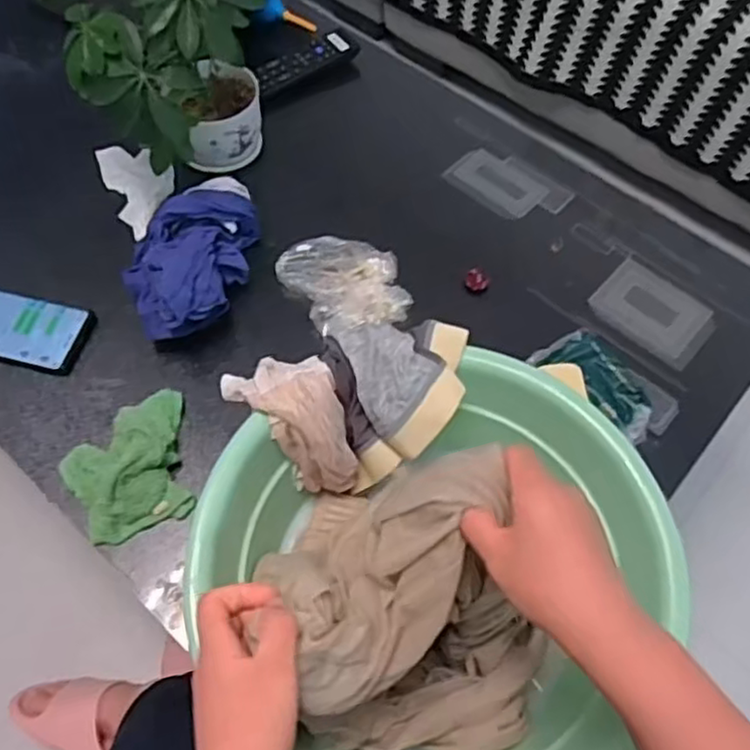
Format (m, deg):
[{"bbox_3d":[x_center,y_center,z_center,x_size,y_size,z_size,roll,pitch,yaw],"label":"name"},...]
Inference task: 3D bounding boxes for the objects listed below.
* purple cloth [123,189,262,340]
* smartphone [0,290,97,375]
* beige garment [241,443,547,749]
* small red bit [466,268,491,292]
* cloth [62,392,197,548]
[{"bbox_3d":[-0.192,-0.117,0.725,0.106,0.079,0.172,11,61,5],"label":"purple cloth"},{"bbox_3d":[-0.379,-0.051,0.721,0.163,0.008,0.077,13,62,6],"label":"smartphone"},{"bbox_3d":[0.019,0.169,0.458,0.155,0.192,0.158,-12,62,-7],"label":"beige garment"},{"bbox_3d":[0.113,-0.103,0.767,0.027,0.018,0.025,0,61,-1],"label":"small red bit"},{"bbox_3d":[-0.224,0.078,0.637,0.112,0.041,0.121,-20,63,-12],"label":"cloth"}]

